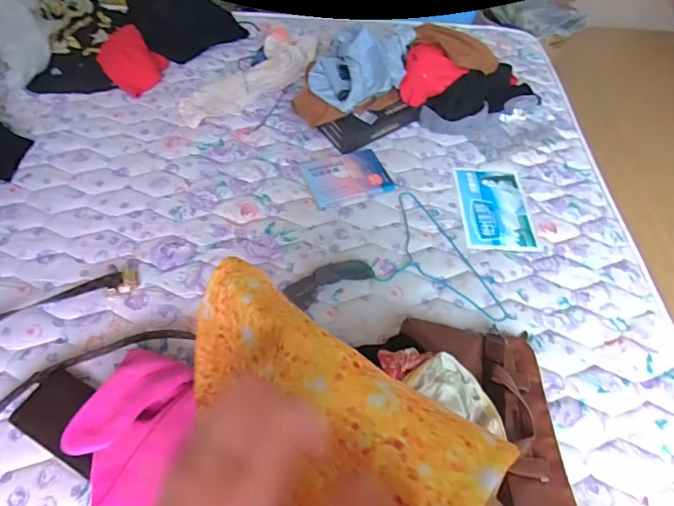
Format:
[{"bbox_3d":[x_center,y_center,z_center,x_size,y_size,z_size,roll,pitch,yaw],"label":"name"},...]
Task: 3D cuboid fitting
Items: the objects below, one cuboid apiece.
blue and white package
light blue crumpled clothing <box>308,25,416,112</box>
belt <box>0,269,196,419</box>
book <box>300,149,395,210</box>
[{"bbox_3d":[0.403,-0.117,1.175,0.175,0.006,0.277,3,54,-3],"label":"blue and white package"},{"bbox_3d":[0.061,-0.514,1.254,0.254,0.091,0.276,10,53,5],"label":"light blue crumpled clothing"},{"bbox_3d":[-0.579,0.185,0.859,0.532,0.028,0.242,-25,60,-21],"label":"belt"},{"bbox_3d":[0.025,-0.196,1.186,0.205,0.020,0.162,-14,56,-14],"label":"book"}]

